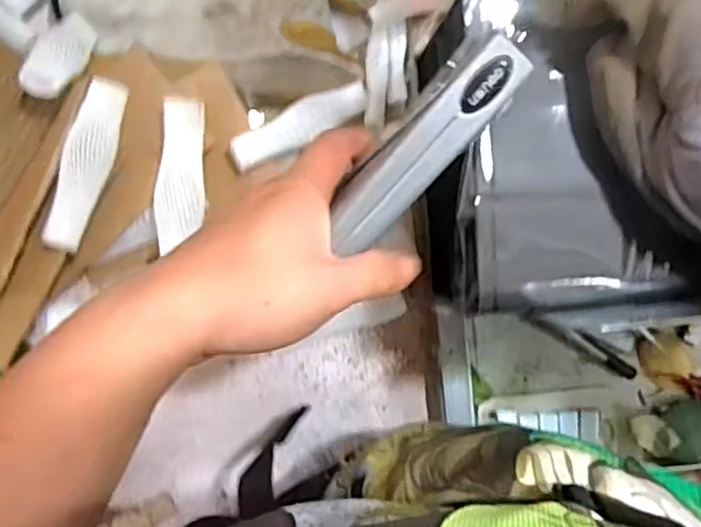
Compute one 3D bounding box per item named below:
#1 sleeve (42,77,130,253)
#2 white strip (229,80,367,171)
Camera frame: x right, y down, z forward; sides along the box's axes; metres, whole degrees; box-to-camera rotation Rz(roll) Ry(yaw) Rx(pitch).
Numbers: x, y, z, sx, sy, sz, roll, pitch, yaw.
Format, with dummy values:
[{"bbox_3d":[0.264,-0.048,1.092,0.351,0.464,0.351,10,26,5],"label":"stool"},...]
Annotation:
[{"bbox_3d":[-0.142,-0.053,0.365,0.023,0.012,0.093,16,90,-4],"label":"sleeve"},{"bbox_3d":[-0.029,-0.083,0.403,0.090,0.006,0.023,-32,93,-19],"label":"white strip"}]

